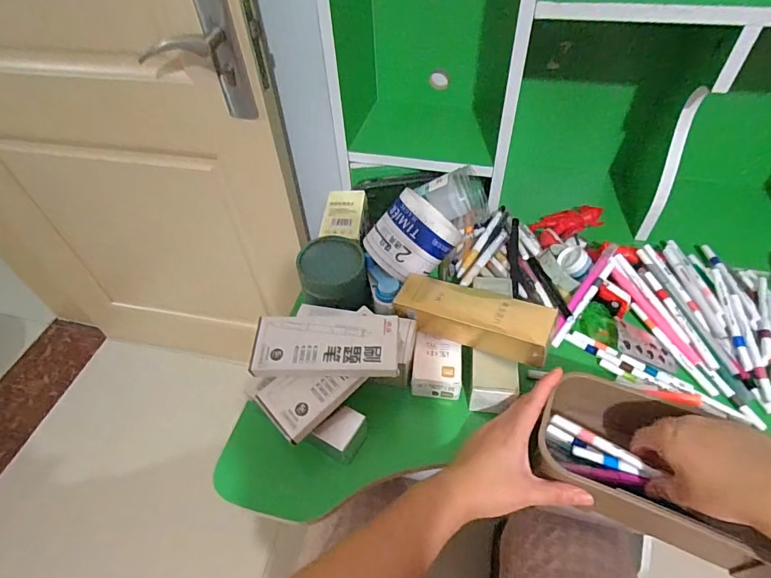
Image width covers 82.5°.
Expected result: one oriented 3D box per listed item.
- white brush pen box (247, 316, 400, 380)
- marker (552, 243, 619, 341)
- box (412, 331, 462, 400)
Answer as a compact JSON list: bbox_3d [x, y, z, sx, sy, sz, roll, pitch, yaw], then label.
[{"bbox_3d":[-0.062,0.058,0.462,0.150,0.024,0.067,1,49,4],"label":"white brush pen box"},{"bbox_3d":[0.256,0.001,0.572,0.014,0.016,0.154,33,75,27],"label":"marker"},{"bbox_3d":[0.060,0.091,0.511,0.054,0.030,0.067,3,49,6],"label":"box"}]

